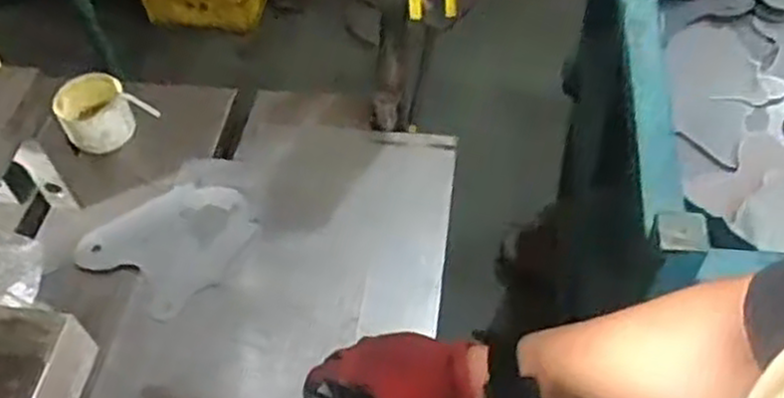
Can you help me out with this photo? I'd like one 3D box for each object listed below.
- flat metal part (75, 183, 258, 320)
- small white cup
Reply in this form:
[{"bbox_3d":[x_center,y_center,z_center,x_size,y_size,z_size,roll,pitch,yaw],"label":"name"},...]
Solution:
[{"bbox_3d":[-0.198,0.033,0.701,0.126,0.005,0.129,28,60,24],"label":"flat metal part"},{"bbox_3d":[-0.290,-0.084,0.775,0.081,0.050,0.069,17,56,17],"label":"small white cup"}]

